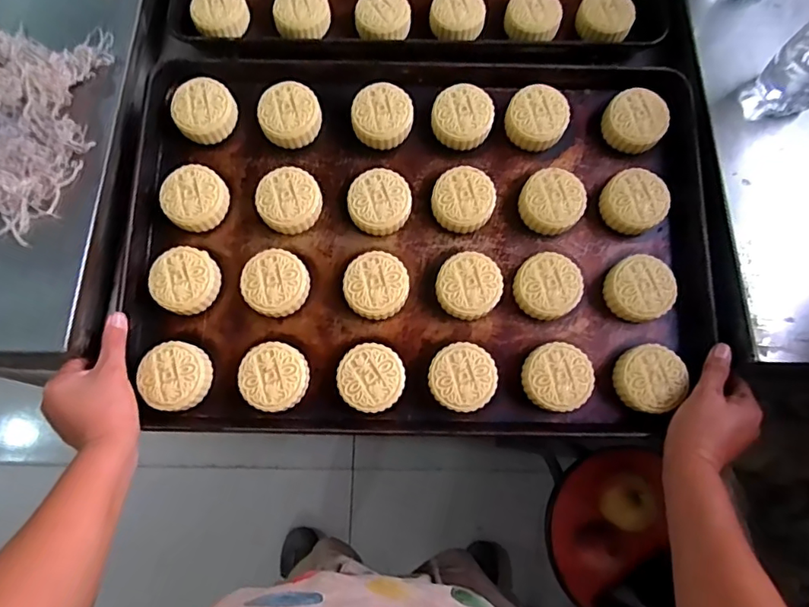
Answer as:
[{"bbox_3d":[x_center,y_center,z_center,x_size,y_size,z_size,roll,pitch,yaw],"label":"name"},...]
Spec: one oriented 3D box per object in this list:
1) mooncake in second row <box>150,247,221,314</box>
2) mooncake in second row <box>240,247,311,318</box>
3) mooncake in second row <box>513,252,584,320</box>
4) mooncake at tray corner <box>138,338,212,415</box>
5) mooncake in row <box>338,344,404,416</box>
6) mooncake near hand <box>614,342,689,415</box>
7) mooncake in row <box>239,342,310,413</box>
[{"bbox_3d":[-0.225,-0.023,0.535,0.065,0.028,0.065,1,80,-6],"label":"mooncake in second row"},{"bbox_3d":[-0.131,-0.021,0.534,0.066,0.028,0.066,1,80,-3],"label":"mooncake in second row"},{"bbox_3d":[0.146,-0.017,0.533,0.065,0.025,0.065,0,78,2],"label":"mooncake in second row"},{"bbox_3d":[-0.226,0.072,0.515,0.064,0.027,0.064,14,79,0],"label":"mooncake at tray corner"},{"bbox_3d":[-0.032,0.074,0.516,0.065,0.026,0.065,0,81,1],"label":"mooncake in row"},{"bbox_3d":[0.242,0.072,0.514,0.063,0.025,0.063,-1,78,6],"label":"mooncake near hand"},{"bbox_3d":[-0.128,0.072,0.517,0.065,0.028,0.065,0,79,-2],"label":"mooncake in row"}]

